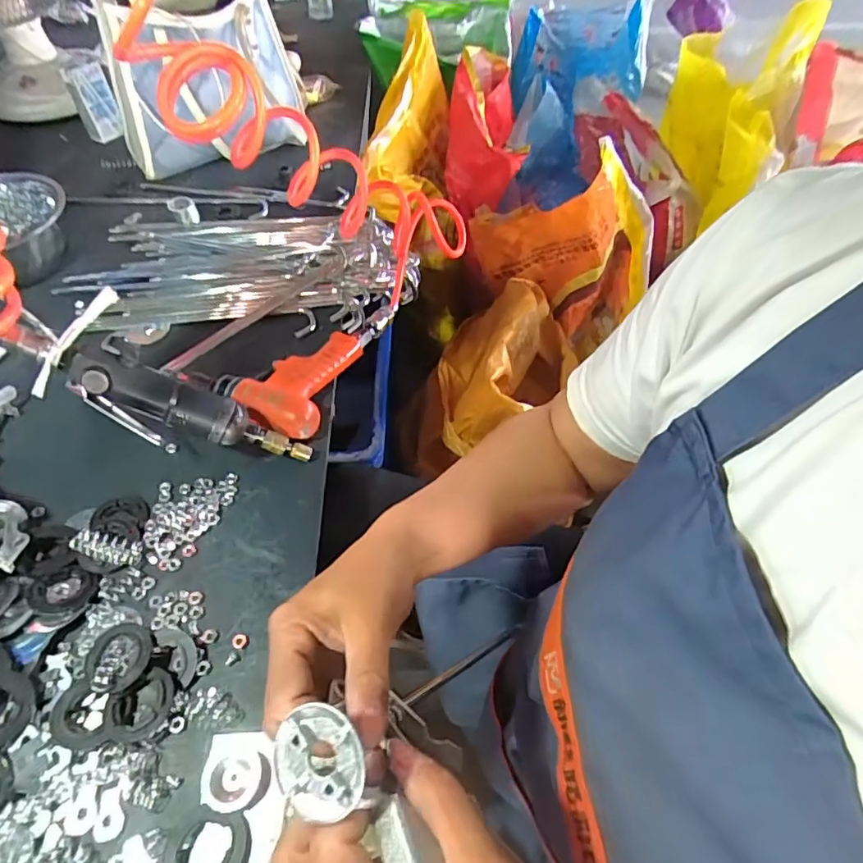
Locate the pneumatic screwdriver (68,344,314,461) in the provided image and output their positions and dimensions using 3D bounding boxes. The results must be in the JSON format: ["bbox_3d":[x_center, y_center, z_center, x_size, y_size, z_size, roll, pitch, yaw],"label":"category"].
[{"bbox_3d":[-0.205,-0.010,0.473,0.206,0.055,0.041,22,48,-25],"label":"pneumatic screwdriver"}]

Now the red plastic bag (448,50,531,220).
[{"bbox_3d":[0.099,-0.559,1.010,0.134,0.195,0.233,2,52,2],"label":"red plastic bag"}]

